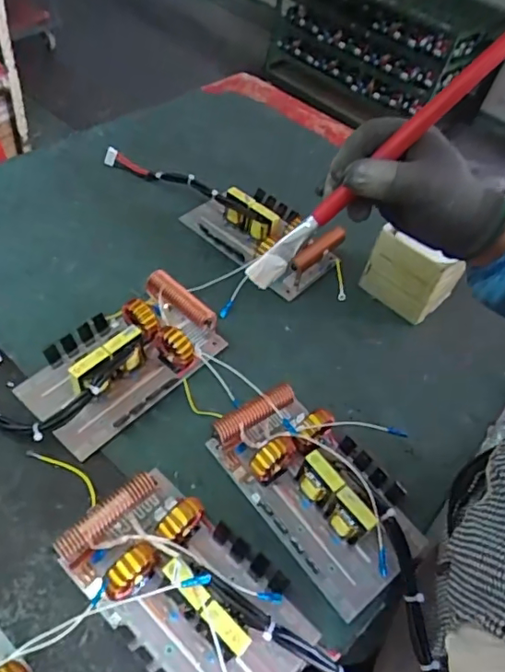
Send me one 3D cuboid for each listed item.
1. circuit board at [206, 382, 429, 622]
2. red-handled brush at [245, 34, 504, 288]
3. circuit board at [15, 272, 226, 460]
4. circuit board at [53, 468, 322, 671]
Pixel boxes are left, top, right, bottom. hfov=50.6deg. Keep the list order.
[{"bbox_3d":[0.074,0.154,0.557,0.135,0.068,0.219,-30,60,-27],"label":"circuit board"},{"bbox_3d":[0.101,-0.134,0.391,0.282,0.021,0.012,-42,55,17],"label":"red-handled brush"},{"bbox_3d":[-0.148,0.019,0.623,0.230,0.057,0.144,-35,63,-30],"label":"circuit board"},{"bbox_3d":[-0.056,0.222,0.471,0.224,0.056,0.129,39,56,22],"label":"circuit board"}]

